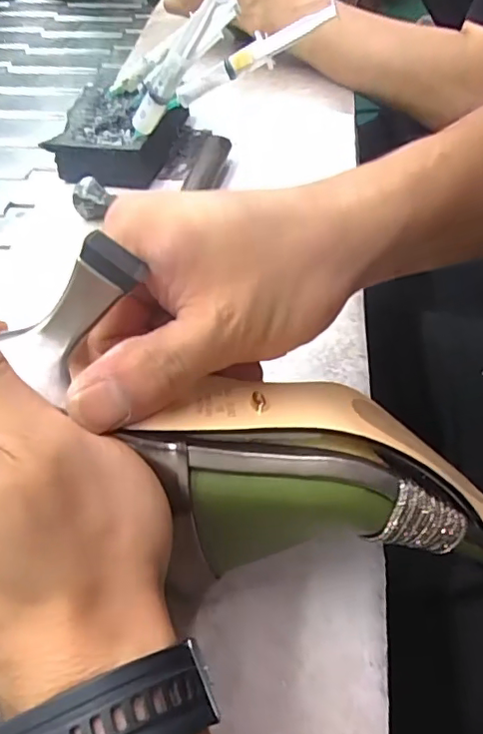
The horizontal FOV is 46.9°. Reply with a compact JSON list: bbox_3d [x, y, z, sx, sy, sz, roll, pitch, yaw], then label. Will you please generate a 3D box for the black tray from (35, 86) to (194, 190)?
[{"bbox_3d":[-0.102,-0.195,0.467,0.084,0.036,0.104,8,50,9],"label":"black tray"}]

